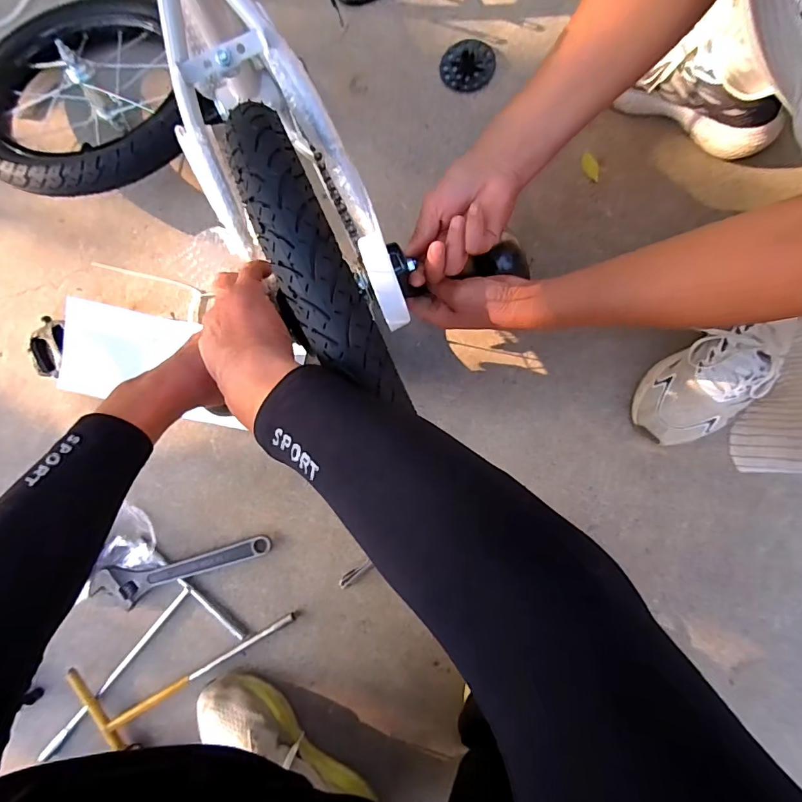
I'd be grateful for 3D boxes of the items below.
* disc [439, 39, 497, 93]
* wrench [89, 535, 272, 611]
[{"bbox_3d":[0.094,-0.473,0.626,0.074,0.023,0.070,0,86,3],"label":"disc"},{"bbox_3d":[-0.286,0.226,0.588,0.233,0.026,0.051,-12,85,2],"label":"wrench"}]

